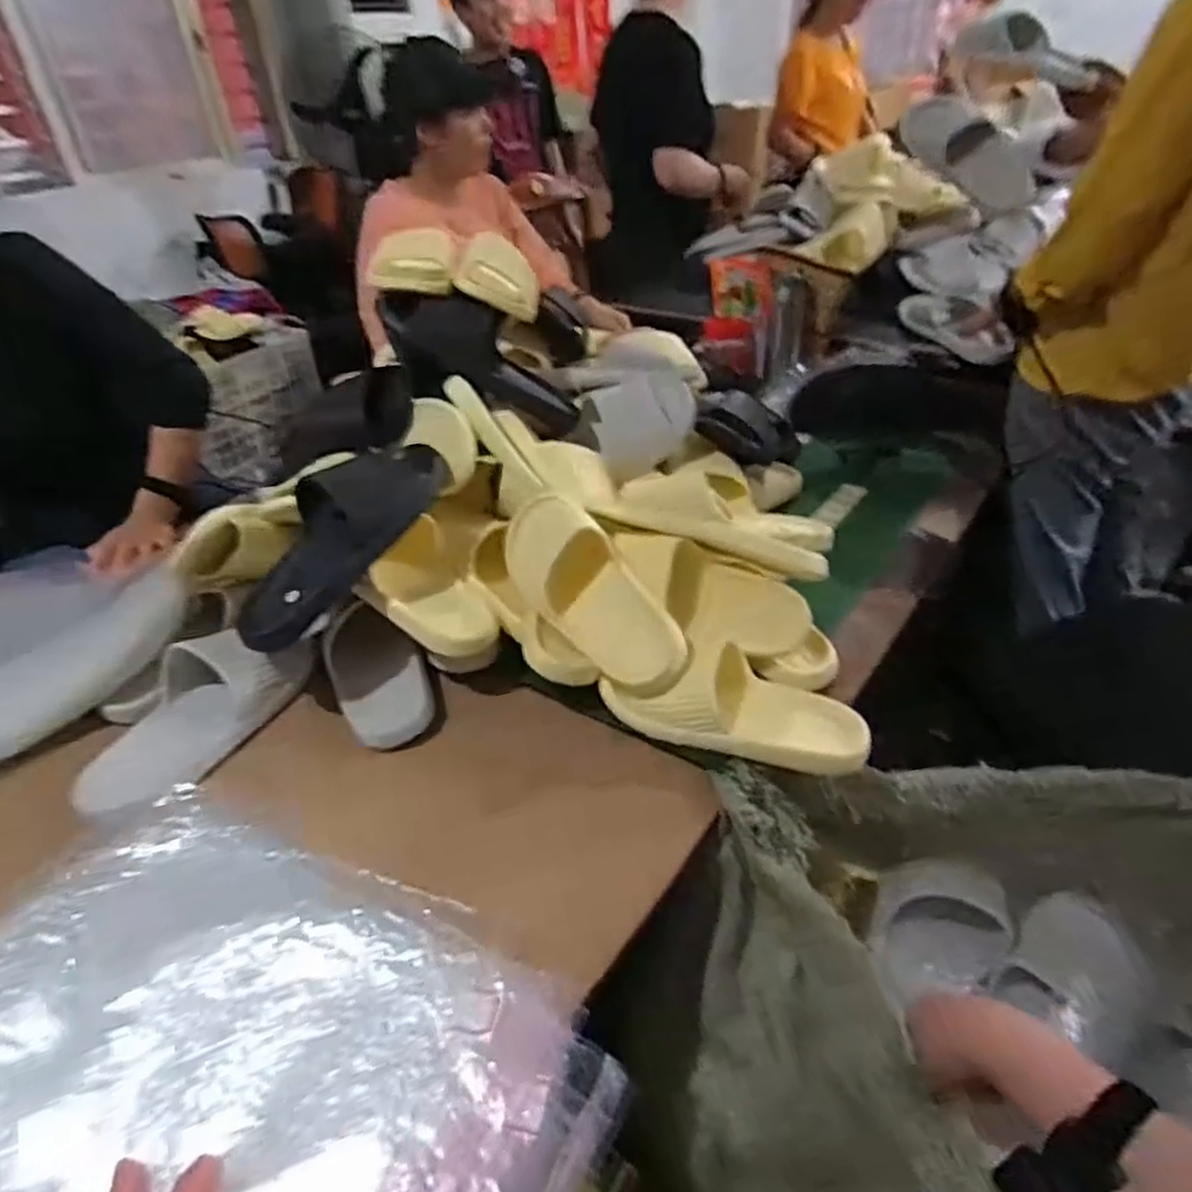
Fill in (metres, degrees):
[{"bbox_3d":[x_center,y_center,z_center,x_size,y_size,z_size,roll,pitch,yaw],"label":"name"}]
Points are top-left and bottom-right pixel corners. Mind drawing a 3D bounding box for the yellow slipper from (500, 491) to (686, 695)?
[{"bbox_3d":[-0.013,-0.009,0.759,0.108,0.078,0.270,-47,63,8],"label":"yellow slipper"}]

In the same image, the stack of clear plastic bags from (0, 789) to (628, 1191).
[{"bbox_3d":[-0.252,0.344,0.466,0.457,0.099,0.360,14,39,23],"label":"stack of clear plastic bags"}]

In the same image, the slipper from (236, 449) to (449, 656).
[{"bbox_3d":[-0.274,-0.068,0.771,0.093,0.068,0.272,33,80,40],"label":"slipper"}]

